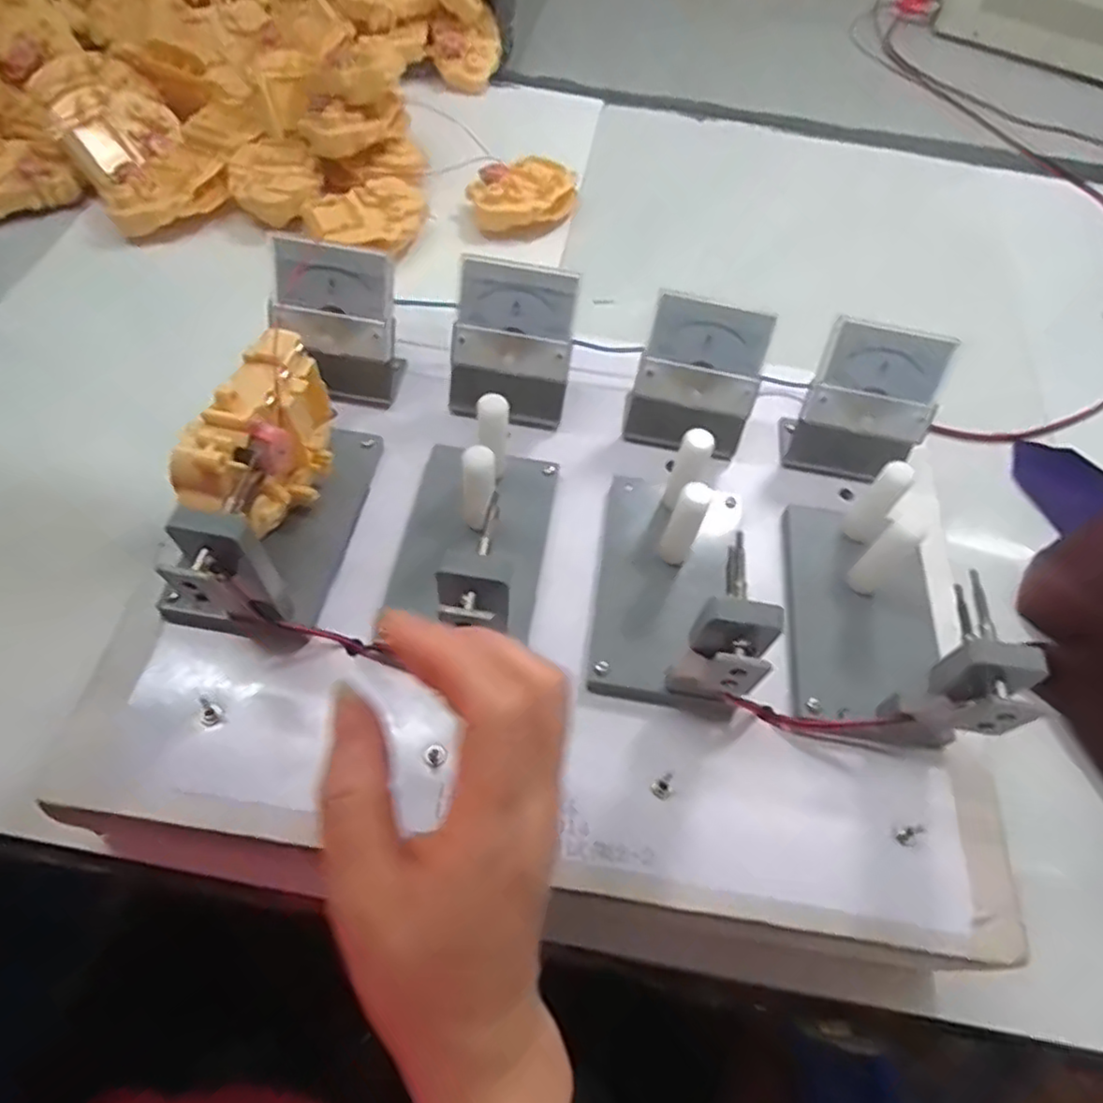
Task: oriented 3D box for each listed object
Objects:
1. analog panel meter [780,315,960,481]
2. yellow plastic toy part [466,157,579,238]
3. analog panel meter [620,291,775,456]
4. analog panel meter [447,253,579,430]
[{"bbox_3d":[0.168,-0.080,0.364,0.067,0.072,0.048,16,58,6],"label":"analog panel meter"},{"bbox_3d":[-0.022,-0.304,0.581,0.094,0.031,0.061,-35,67,-23],"label":"yellow plastic toy part"},{"bbox_3d":[0.077,-0.091,0.362,0.062,0.070,0.037,14,58,4],"label":"analog panel meter"},{"bbox_3d":[-0.021,-0.109,0.363,0.062,0.072,0.041,7,58,0],"label":"analog panel meter"}]

